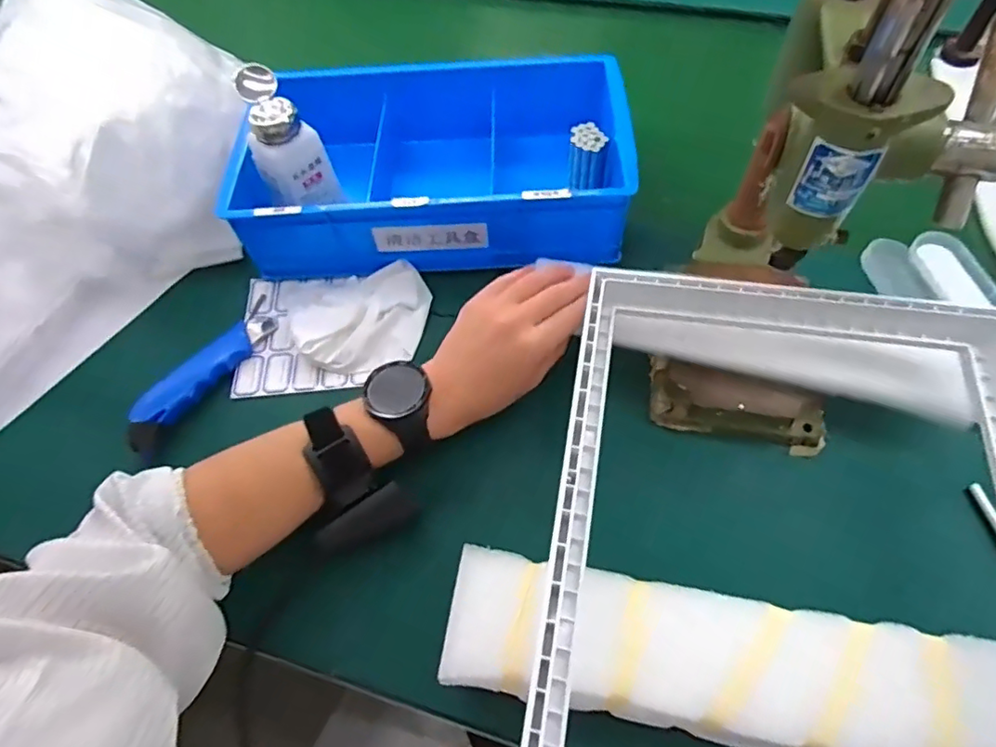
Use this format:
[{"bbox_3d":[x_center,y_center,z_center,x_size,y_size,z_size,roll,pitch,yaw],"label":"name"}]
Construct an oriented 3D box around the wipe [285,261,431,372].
[{"bbox_3d":[-0.127,-0.053,0.519,0.127,0.023,0.105,-7,60,0],"label":"wipe"}]

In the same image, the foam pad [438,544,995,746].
[{"bbox_3d":[0.125,0.171,0.350,0.312,0.040,0.093,8,61,9],"label":"foam pad"}]

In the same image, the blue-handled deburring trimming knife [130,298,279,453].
[{"bbox_3d":[-0.256,-0.002,0.501,0.032,0.025,0.157,29,67,19],"label":"blue-handled deburring trimming knife"}]

